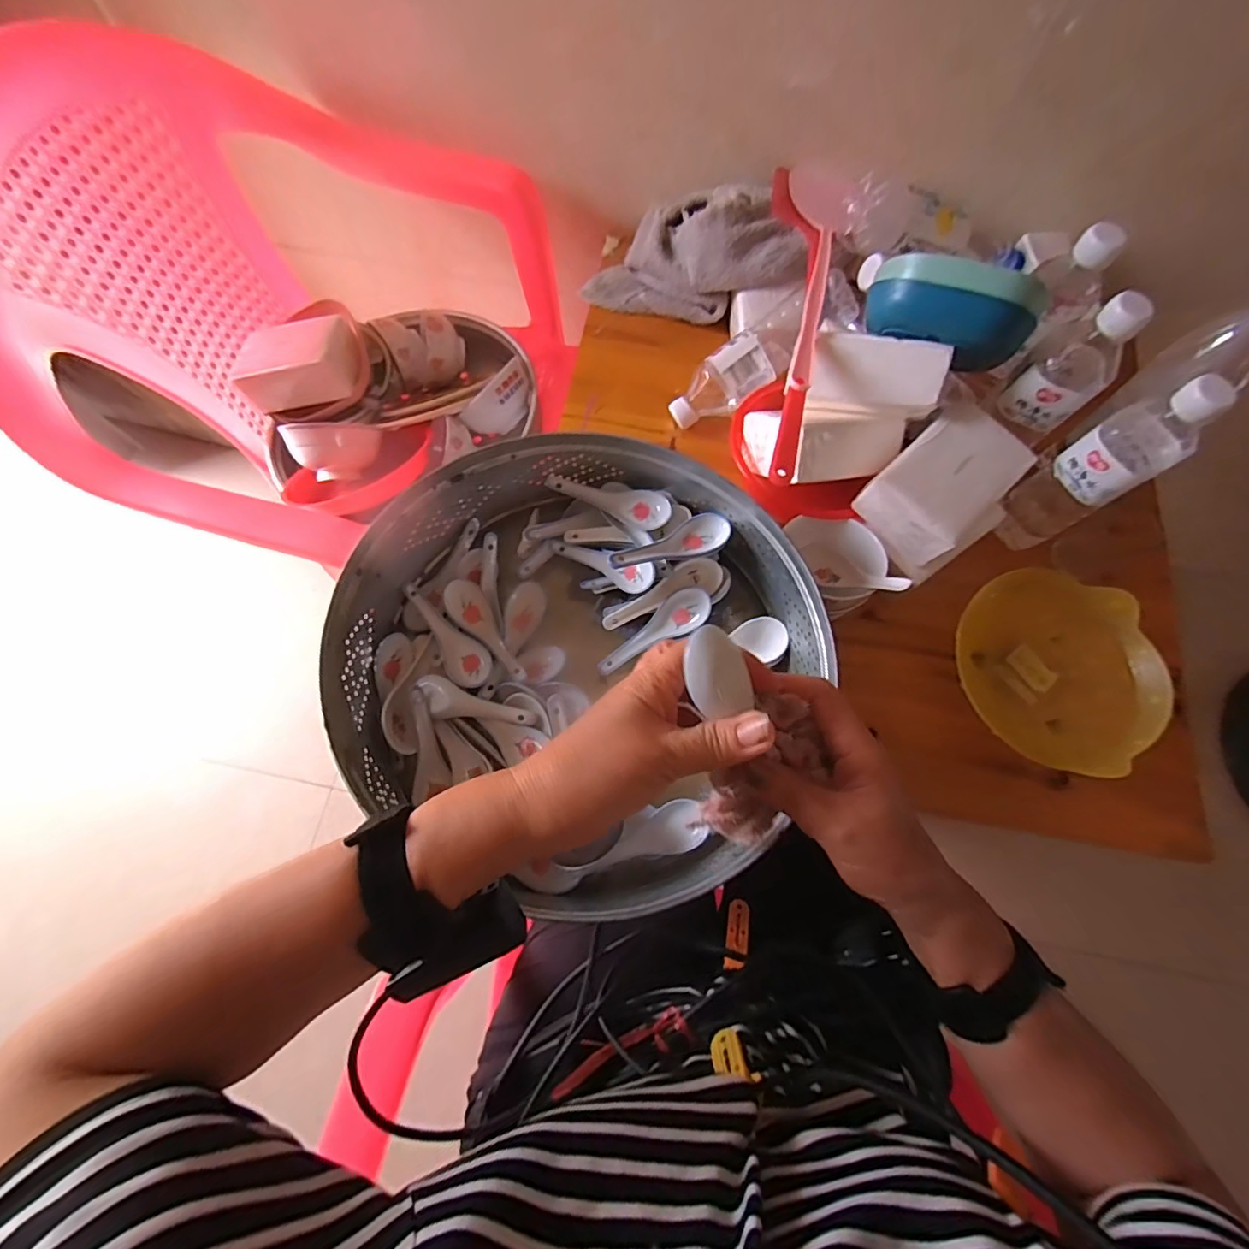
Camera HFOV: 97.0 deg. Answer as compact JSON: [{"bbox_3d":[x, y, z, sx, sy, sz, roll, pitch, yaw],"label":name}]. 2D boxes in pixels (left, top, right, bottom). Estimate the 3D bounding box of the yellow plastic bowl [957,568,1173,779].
[{"bbox_3d":[0.391,0.044,0.504,0.162,0.050,0.176,0,72,-2],"label":"yellow plastic bowl"}]

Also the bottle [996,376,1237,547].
[{"bbox_3d":[0.424,-0.138,0.497,0.065,0.210,0.061,-33,76,-11],"label":"bottle"}]

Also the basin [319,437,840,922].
[{"bbox_3d":[-0.045,0.023,0.503,0.372,0.150,0.370,0,72,-2],"label":"basin"}]

